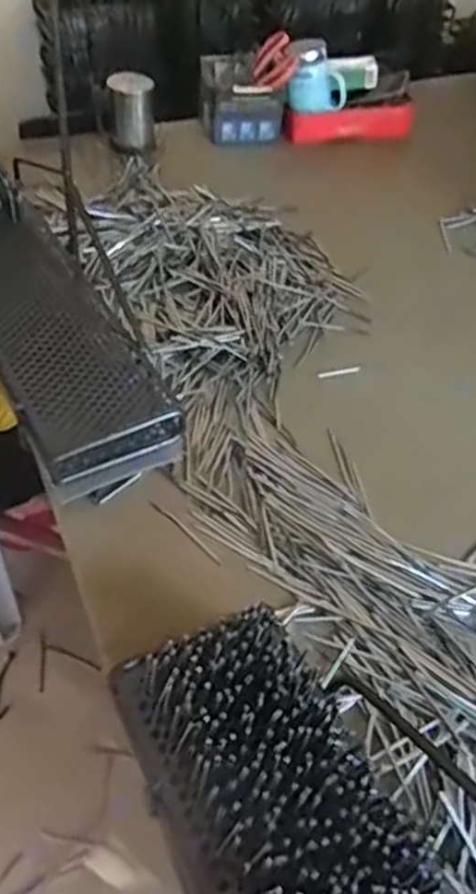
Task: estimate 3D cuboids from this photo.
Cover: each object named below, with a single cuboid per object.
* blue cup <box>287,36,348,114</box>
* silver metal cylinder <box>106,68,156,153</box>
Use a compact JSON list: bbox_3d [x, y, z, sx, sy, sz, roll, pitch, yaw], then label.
[{"bbox_3d":[0.151,-0.697,1.299,0.118,0.100,0.091,7,47,3],"label":"blue cup"},{"bbox_3d":[-0.193,-0.606,1.259,0.079,0.127,0.079,-1,48,-5],"label":"silver metal cylinder"}]

